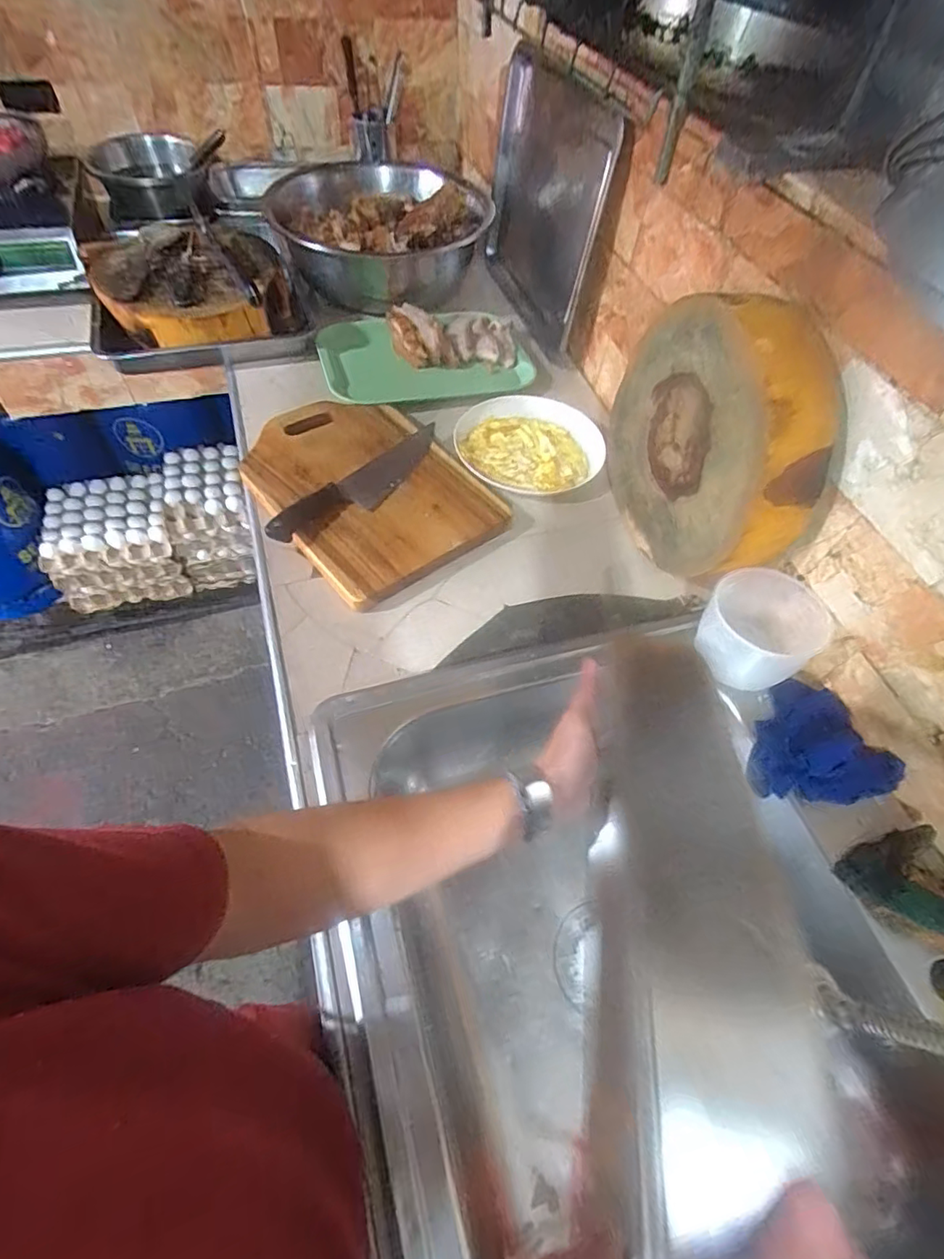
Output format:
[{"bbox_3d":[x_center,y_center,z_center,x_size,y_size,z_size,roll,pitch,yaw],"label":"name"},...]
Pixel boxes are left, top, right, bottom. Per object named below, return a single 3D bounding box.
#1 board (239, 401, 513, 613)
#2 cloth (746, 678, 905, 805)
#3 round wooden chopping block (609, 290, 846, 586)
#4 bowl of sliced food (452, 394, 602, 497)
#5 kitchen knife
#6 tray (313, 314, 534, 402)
[{"bbox_3d":[-0.143,-0.199,0.752,0.255,0.023,0.355,-33,64,-23],"label":"board"},{"bbox_3d":[0.366,0.117,0.575,0.132,0.050,0.130,16,56,6],"label":"cloth"},{"bbox_3d":[0.268,-0.221,0.629,0.106,0.266,0.303,-13,58,-13],"label":"round wooden chopping block"},{"bbox_3d":[0.085,-0.274,0.835,0.225,0.042,0.208,2,56,-3],"label":"bowl of sliced food"},{"bbox_3d":[-0.136,-0.194,0.732,0.066,0.023,0.296,36,61,19],"label":"kitchen knife"},{"bbox_3d":[-0.077,-0.441,0.938,0.346,0.047,0.236,-10,57,-11],"label":"tray"}]

